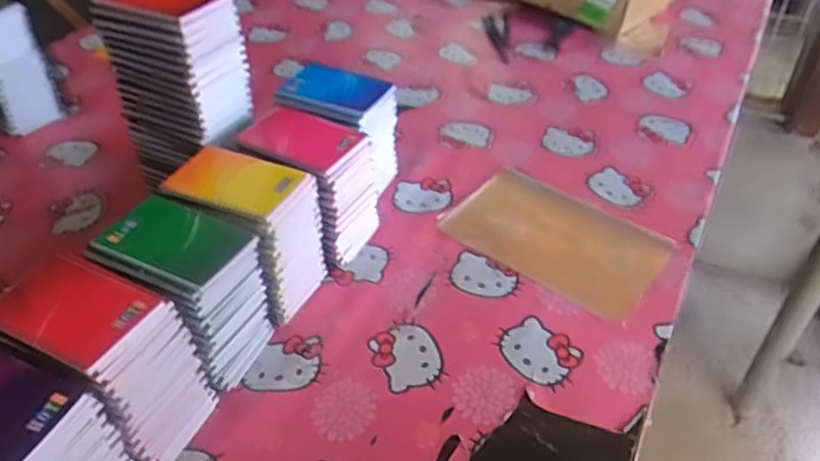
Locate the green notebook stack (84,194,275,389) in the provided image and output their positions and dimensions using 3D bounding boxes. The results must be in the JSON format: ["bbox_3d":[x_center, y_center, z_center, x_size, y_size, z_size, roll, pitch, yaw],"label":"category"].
[{"bbox_3d":[-0.216,0.064,0.637,0.119,0.160,0.097,16,44,21],"label":"green notebook stack"}]

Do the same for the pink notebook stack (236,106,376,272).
[{"bbox_3d":[-0.121,-0.048,0.775,0.137,0.155,0.105,18,45,20],"label":"pink notebook stack"}]

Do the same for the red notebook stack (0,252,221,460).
[{"bbox_3d":[-0.270,0.120,0.578,0.137,0.159,0.094,17,44,20],"label":"red notebook stack"}]

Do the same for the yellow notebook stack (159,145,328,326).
[{"bbox_3d":[-0.171,0.006,0.701,0.116,0.168,0.099,14,43,19],"label":"yellow notebook stack"}]

